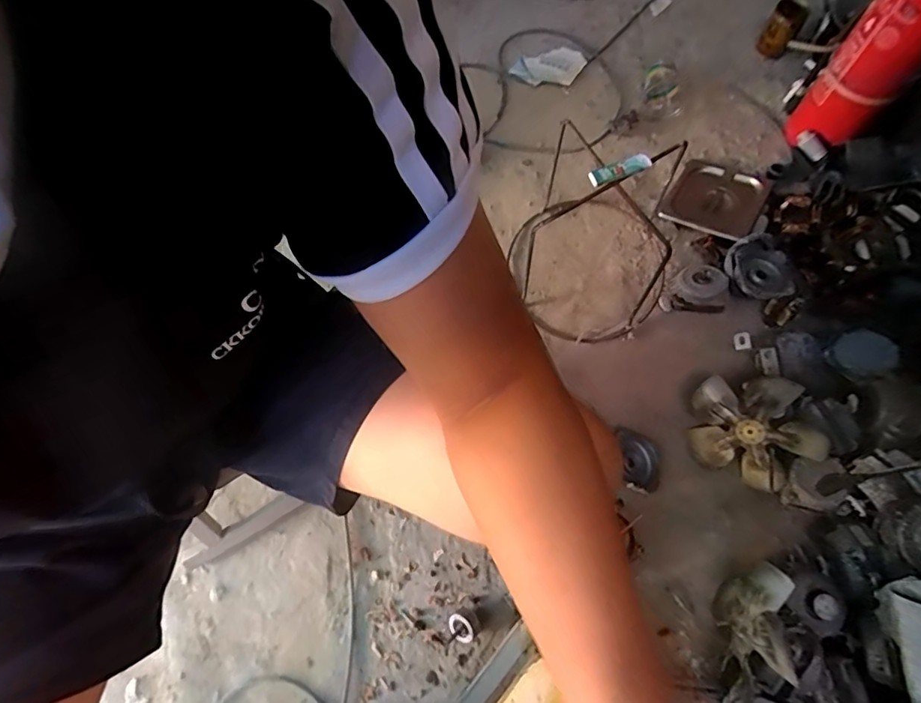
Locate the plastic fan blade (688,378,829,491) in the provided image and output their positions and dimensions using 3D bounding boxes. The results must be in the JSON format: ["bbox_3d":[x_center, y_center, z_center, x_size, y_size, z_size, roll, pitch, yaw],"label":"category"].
[{"bbox_3d":[0.436,0.122,0.751,0.034,0.170,0.172,-15,82,-47],"label":"plastic fan blade"}]

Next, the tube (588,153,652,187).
[{"bbox_3d":[0.211,-0.241,0.658,0.074,0.023,0.027,-17,70,-5],"label":"tube"}]

